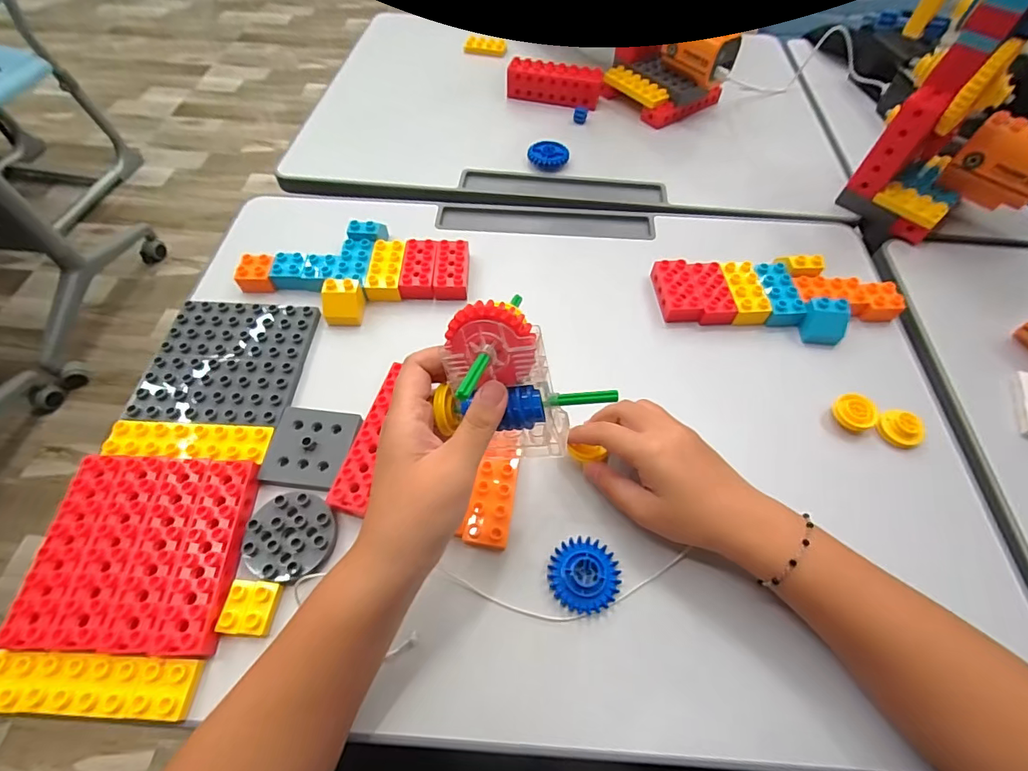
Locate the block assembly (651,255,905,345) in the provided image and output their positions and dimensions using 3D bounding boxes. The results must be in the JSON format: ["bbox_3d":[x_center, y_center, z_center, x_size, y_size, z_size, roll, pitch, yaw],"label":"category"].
[{"bbox_3d":[0.253,-0.088,0.453,0.224,0.032,0.077,9,59,4],"label":"block assembly"}]

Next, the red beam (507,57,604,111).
[{"bbox_3d":[0.055,-0.414,0.642,0.127,0.046,0.026,11,59,6],"label":"red beam"}]

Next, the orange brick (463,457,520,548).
[{"bbox_3d":[-0.016,0.085,0.350,0.031,0.012,0.067,8,59,4],"label":"orange brick"}]

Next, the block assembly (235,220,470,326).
[{"bbox_3d":[-0.157,-0.114,0.461,0.220,0.028,0.107,-4,59,-4],"label":"block assembly"}]

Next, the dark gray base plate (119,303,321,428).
[{"bbox_3d":[-0.255,-0.023,0.417,0.127,0.010,0.127,4,58,1],"label":"dark gray base plate"}]

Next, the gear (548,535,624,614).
[{"bbox_3d":[0.048,0.129,0.321,0.047,0.008,0.046,1,58,-1],"label":"gear"}]

